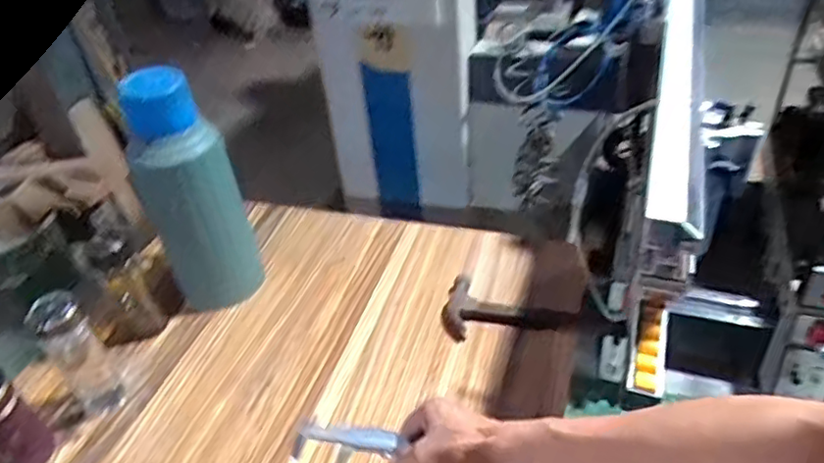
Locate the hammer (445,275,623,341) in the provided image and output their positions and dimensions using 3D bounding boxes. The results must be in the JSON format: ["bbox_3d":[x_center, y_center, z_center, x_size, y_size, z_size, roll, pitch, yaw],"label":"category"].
[{"bbox_3d":[0.212,0.144,1.050,0.315,0.034,0.110,8,36,-12],"label":"hammer"}]

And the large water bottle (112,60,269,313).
[{"bbox_3d":[-0.354,-0.063,1.025,0.119,0.400,0.145,9,41,18],"label":"large water bottle"}]

